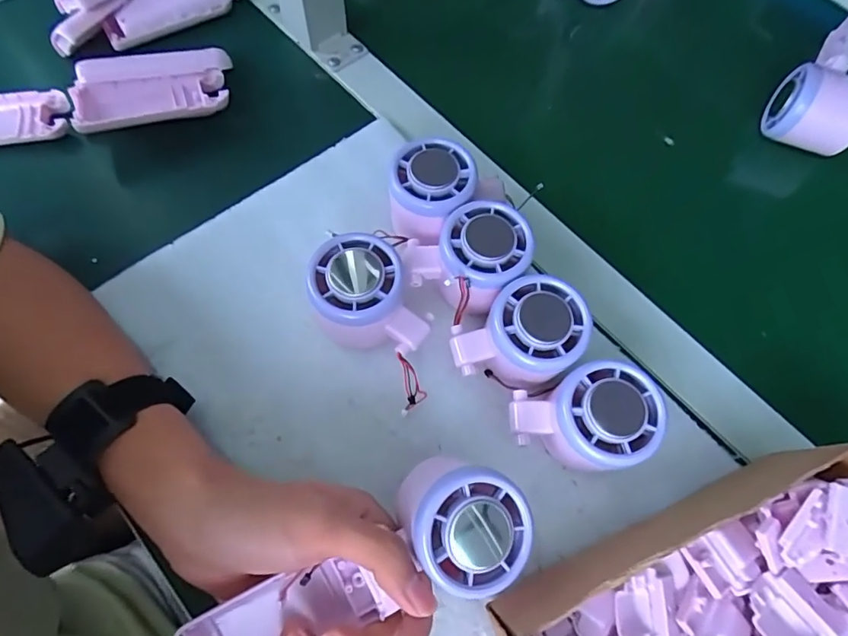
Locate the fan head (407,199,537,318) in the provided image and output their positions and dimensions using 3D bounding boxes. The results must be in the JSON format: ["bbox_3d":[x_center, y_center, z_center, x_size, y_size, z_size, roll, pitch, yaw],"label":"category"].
[{"bbox_3d":[0.026,-0.033,0.313,0.072,0.055,0.060,-15,68,-8],"label":"fan head"}]

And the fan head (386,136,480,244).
[{"bbox_3d":[0.005,-0.080,0.319,0.052,0.033,0.057,1,67,-1],"label":"fan head"}]

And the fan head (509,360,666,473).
[{"bbox_3d":[0.086,0.060,0.279,0.071,0.054,0.051,-10,67,-6],"label":"fan head"}]

